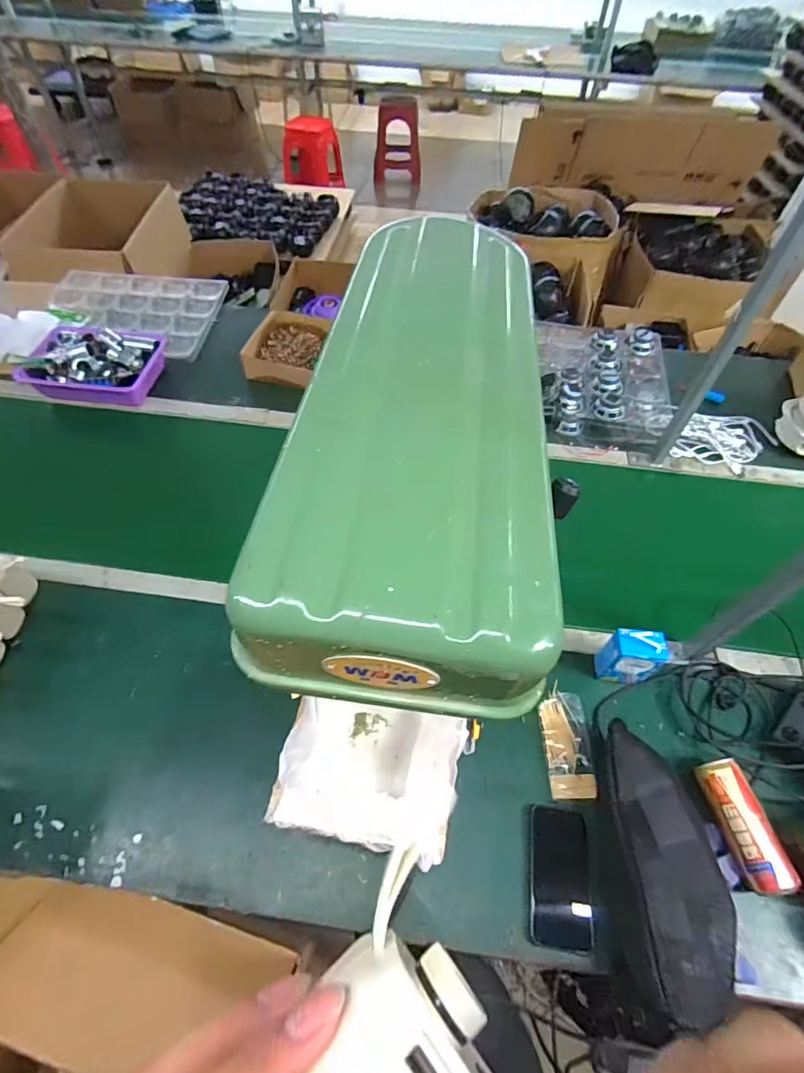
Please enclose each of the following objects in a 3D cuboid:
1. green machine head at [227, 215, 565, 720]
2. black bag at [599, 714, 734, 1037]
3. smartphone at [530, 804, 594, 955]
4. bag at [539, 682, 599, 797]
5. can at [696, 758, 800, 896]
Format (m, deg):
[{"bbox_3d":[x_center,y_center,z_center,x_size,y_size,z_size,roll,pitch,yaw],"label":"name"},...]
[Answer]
[{"bbox_3d":[0.018,-0.087,0.301,0.133,0.059,0.364,7,55,4],"label":"green machine head"},{"bbox_3d":[0.319,0.389,0.597,0.151,0.084,0.287,9,55,5],"label":"black bag"},{"bbox_3d":[0.197,0.422,0.614,0.070,0.006,0.146,2,51,12],"label":"smartphone"},{"bbox_3d":[0.240,0.295,0.710,0.067,0.017,0.150,1,55,-1],"label":"bag"},{"bbox_3d":[0.437,0.371,0.633,0.045,0.055,0.146,-9,55,-8],"label":"can"}]

